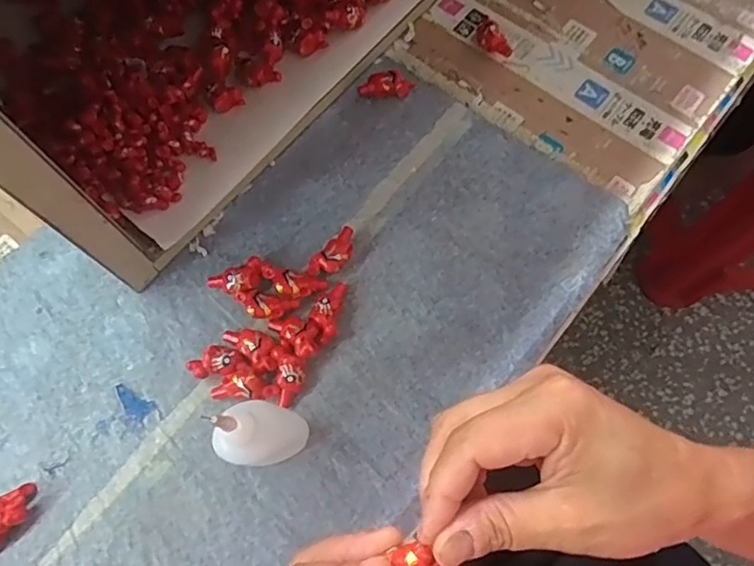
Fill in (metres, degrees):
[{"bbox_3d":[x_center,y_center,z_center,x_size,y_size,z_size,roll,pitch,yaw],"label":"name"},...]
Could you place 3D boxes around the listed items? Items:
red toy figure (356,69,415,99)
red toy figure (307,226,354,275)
[{"bbox_3d":[0.006,-0.140,0.392,0.038,0.016,0.013,4,70,2],"label":"red toy figure"},{"bbox_3d":[-0.026,-0.018,0.347,0.018,0.013,0.037,40,75,13],"label":"red toy figure"}]

